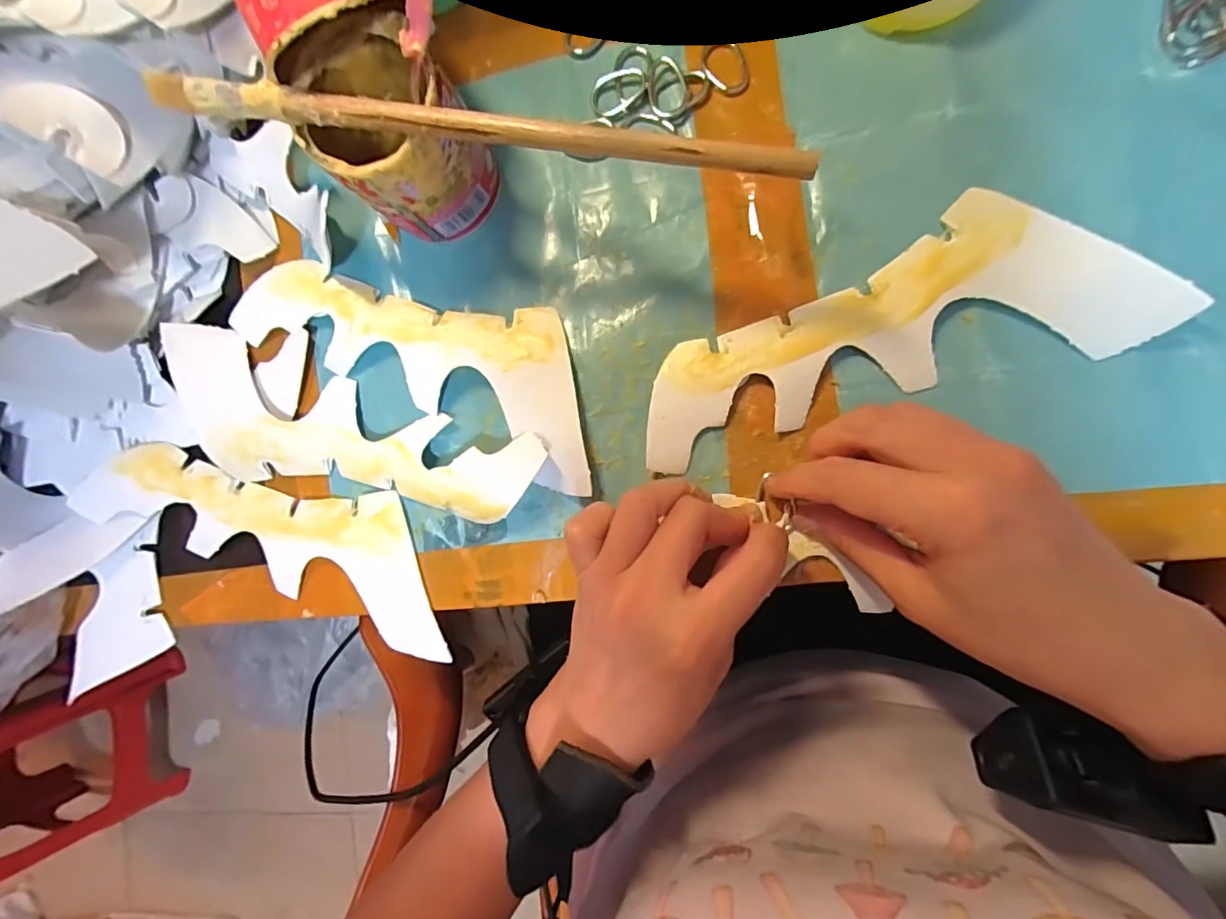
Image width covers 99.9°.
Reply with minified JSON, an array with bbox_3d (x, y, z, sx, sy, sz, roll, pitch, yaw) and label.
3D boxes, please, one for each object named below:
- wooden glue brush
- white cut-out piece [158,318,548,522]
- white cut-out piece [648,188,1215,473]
[{"bbox_3d":[-0.056,-0.122,0.187,0.249,0.006,0.011,11,118,7],"label":"wooden glue brush"},{"bbox_3d":[-0.139,-0.012,0.272,0.209,0.017,0.070,14,95,8],"label":"white cut-out piece"},{"bbox_3d":[0.117,-0.060,0.234,0.219,0.010,0.074,-16,89,10],"label":"white cut-out piece"}]

